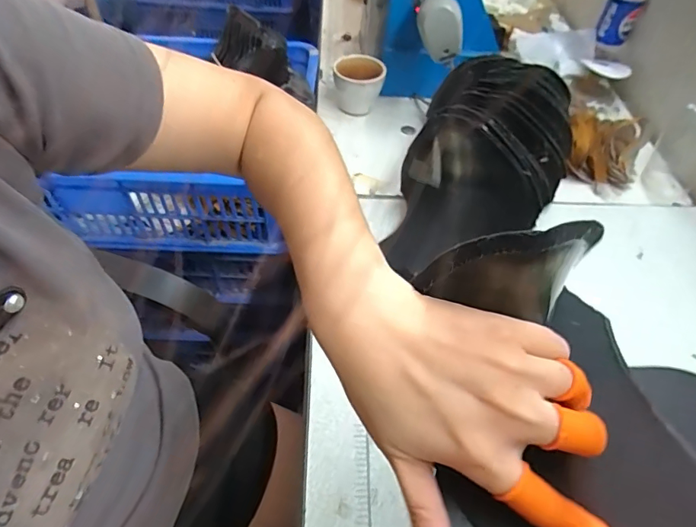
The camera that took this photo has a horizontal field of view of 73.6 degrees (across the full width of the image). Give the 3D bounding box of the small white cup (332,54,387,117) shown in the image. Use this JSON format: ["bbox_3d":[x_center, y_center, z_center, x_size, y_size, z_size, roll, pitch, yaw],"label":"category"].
[{"bbox_3d":[0.017,-0.283,0.748,0.078,0.076,0.080,1,50,-2],"label":"small white cup"}]

